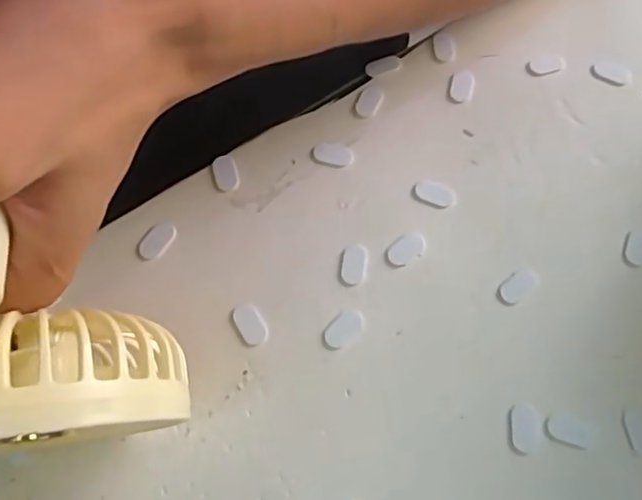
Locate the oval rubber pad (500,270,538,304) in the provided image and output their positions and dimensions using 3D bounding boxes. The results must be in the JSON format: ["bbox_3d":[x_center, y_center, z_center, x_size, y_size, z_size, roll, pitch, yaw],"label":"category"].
[{"bbox_3d":[0.083,0.014,0.253,0.018,0.004,0.010,-38,73,-15],"label":"oval rubber pad"}]

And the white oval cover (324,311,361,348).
[{"bbox_3d":[0.009,0.031,0.244,0.011,0.004,0.017,37,72,14],"label":"white oval cover"}]

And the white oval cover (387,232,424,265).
[{"bbox_3d":[0.036,-0.001,0.258,0.017,0.004,0.010,-34,72,-14],"label":"white oval cover"}]

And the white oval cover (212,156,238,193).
[{"bbox_3d":[-0.043,-0.035,0.271,0.011,0.004,0.017,-13,68,-6],"label":"white oval cover"}]

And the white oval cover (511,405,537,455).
[{"bbox_3d":[0.078,0.067,0.230,0.009,0.004,0.018,4,67,1],"label":"white oval cover"}]

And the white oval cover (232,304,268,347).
[{"bbox_3d":[-0.029,0.030,0.244,0.011,0.004,0.018,-26,70,-11],"label":"white oval cover"}]

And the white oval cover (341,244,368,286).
[{"bbox_3d":[0.014,0.006,0.255,0.010,0.004,0.017,6,67,2],"label":"white oval cover"}]

